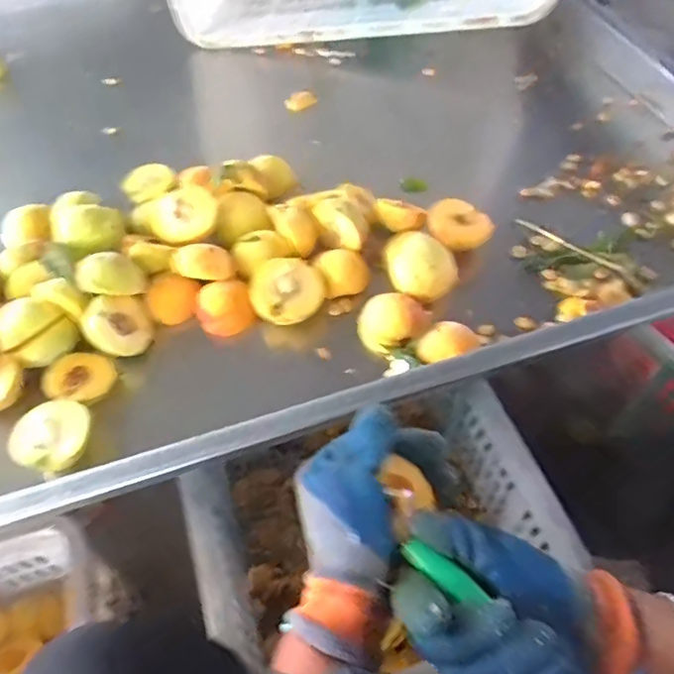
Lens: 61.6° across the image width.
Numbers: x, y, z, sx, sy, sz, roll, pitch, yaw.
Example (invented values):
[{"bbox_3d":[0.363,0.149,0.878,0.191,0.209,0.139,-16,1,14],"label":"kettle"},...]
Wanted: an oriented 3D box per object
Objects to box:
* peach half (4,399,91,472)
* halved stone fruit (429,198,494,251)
[{"bbox_3d":[-0.239,0.081,0.473,0.067,0.022,0.055,11,54,11],"label":"peach half"},{"bbox_3d":[0.128,-0.120,0.601,0.066,0.021,0.054,33,61,24],"label":"halved stone fruit"}]

